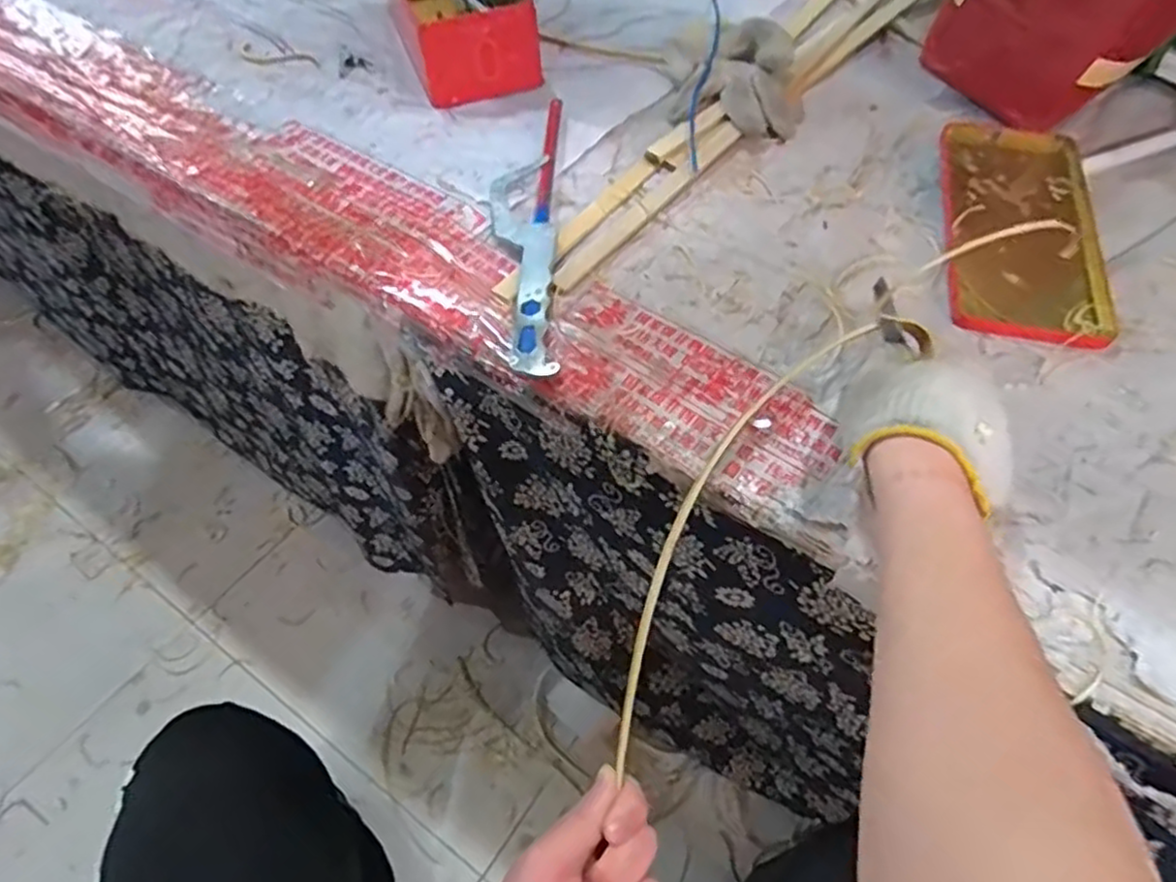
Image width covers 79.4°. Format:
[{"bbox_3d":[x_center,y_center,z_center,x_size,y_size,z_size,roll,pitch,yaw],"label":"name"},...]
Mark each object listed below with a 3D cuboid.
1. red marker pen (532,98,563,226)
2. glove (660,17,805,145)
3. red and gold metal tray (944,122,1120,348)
[{"bbox_3d":[-0.033,-0.241,0.608,0.012,0.018,0.161,3,55,2],"label":"red marker pen"},{"bbox_3d":[0.141,-0.358,0.680,0.133,0.046,0.150,6,55,4],"label":"glove"},{"bbox_3d":[0.348,-0.174,0.568,0.113,0.017,0.240,11,56,8],"label":"red and gold metal tray"}]

